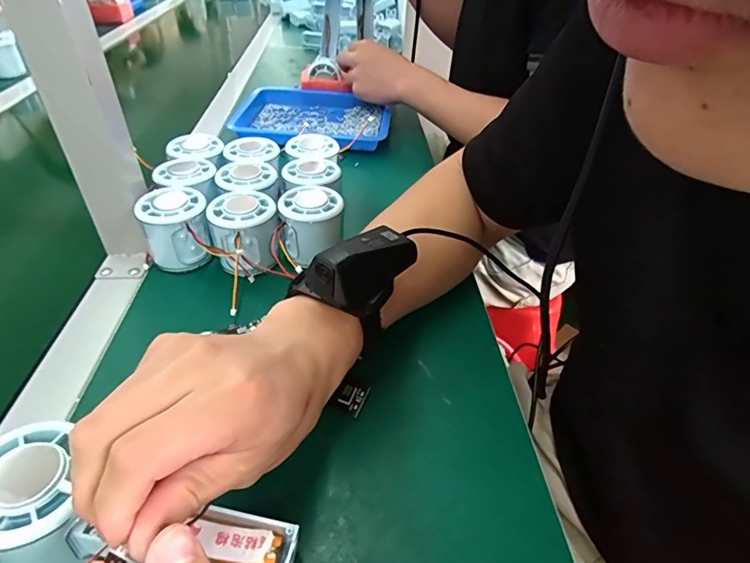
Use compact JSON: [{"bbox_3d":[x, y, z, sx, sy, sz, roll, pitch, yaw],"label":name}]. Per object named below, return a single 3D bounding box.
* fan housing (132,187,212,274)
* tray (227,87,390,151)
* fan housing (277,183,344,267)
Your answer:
[{"bbox_3d":[-0.180,-0.047,0.412,0.053,0.064,0.060,-19,45,-24],"label":"fan housing"},{"bbox_3d":[-0.090,-0.246,0.684,0.222,0.025,0.181,7,40,5],"label":"tray"},{"bbox_3d":[-0.058,-0.056,0.418,0.054,0.051,0.058,-2,41,-8],"label":"fan housing"}]

